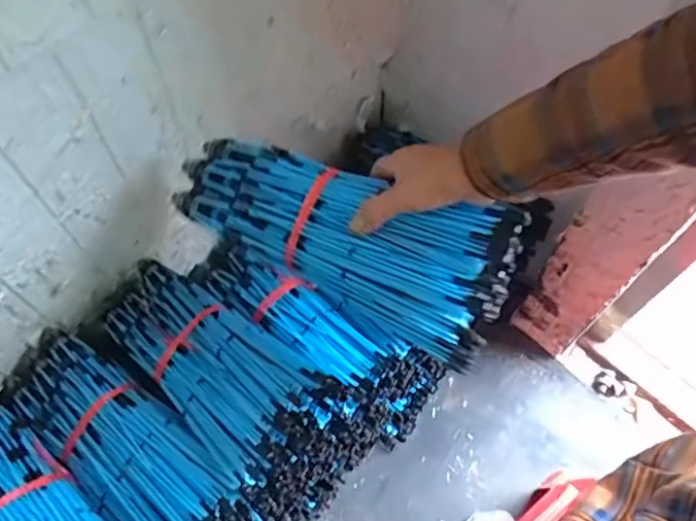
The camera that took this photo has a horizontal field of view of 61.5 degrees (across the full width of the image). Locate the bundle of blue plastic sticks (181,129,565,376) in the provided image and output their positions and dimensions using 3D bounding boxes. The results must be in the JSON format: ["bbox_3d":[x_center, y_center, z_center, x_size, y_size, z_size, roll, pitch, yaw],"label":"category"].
[{"bbox_3d":[-0.006,-0.027,0.530,0.323,0.095,0.116,22,65,17],"label":"bundle of blue plastic sticks"}]

